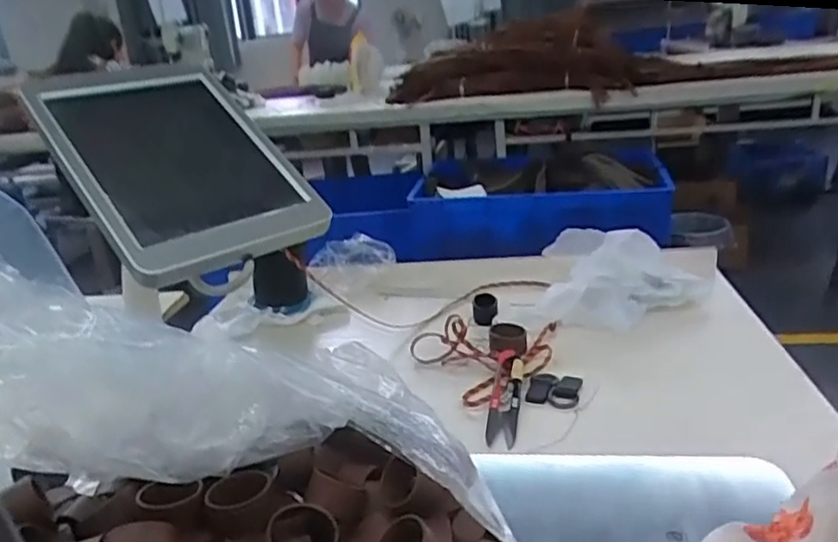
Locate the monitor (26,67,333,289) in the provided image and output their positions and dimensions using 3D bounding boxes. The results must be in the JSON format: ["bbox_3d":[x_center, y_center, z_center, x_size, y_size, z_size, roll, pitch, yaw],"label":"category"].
[{"bbox_3d":[-0.178,-0.083,0.481,0.145,0.027,0.213,-22,61,-40],"label":"monitor"}]

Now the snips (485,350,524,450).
[{"bbox_3d":[0.065,0.091,0.502,0.023,0.016,0.105,0,22,13],"label":"snips"}]

